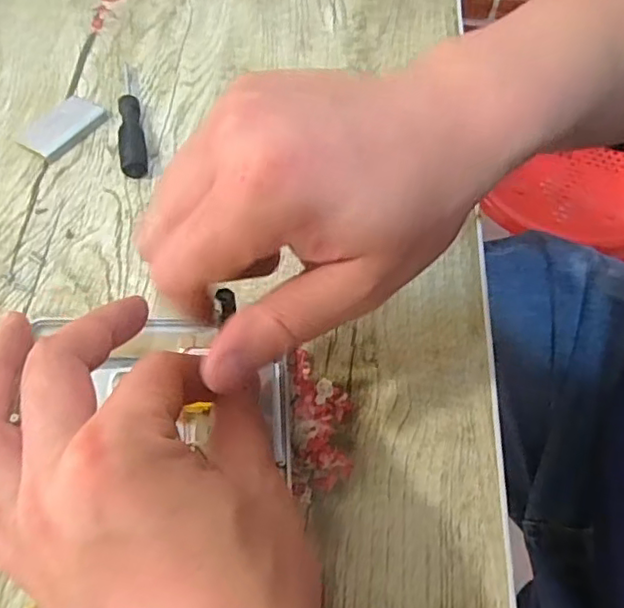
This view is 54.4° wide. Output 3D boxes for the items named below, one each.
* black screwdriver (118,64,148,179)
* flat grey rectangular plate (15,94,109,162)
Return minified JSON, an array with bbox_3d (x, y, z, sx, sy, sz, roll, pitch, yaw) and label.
[{"bbox_3d":[-0.117,-0.120,0.385,0.015,0.011,0.101,-12,59,-8],"label":"black screwdriver"},{"bbox_3d":[-0.158,-0.112,0.382,0.036,0.006,0.051,27,62,15],"label":"flat grey rectangular plate"}]

